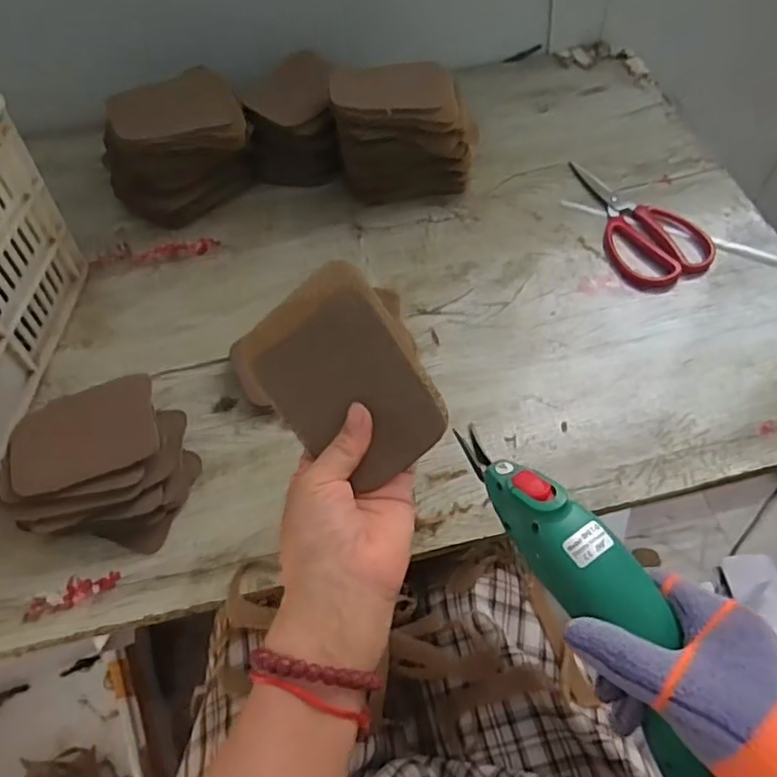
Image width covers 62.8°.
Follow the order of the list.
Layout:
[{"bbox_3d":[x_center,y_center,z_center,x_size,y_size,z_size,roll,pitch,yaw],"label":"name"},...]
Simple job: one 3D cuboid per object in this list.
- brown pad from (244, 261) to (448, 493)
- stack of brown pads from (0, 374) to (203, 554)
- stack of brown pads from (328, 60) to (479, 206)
[{"bbox_3d":[-0.026,-0.005,0.385,0.088,0.007,0.124,-36,87,7],"label":"brown pad"},{"bbox_3d":[-0.219,0.055,0.489,0.125,0.067,0.112,3,56,4],"label":"stack of brown pads"},{"bbox_3d":[0.017,-0.266,0.674,0.139,0.116,0.086,-7,56,-3],"label":"stack of brown pads"}]

